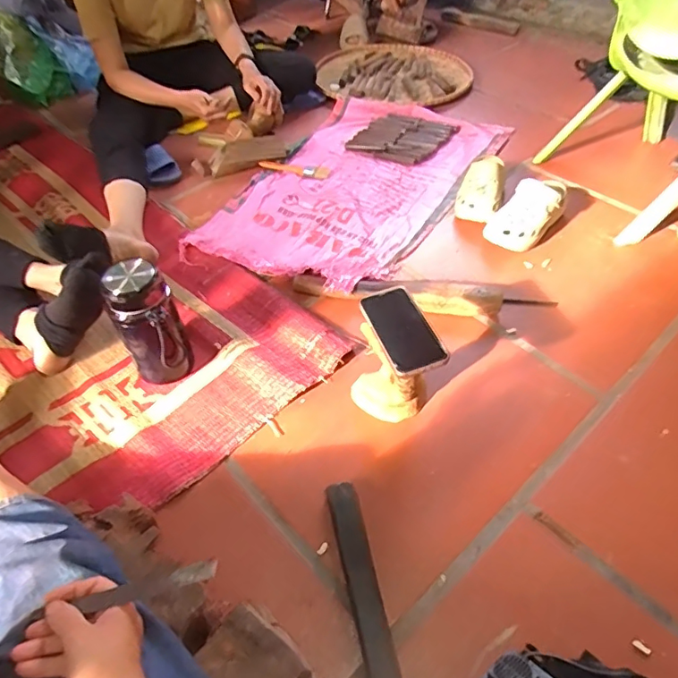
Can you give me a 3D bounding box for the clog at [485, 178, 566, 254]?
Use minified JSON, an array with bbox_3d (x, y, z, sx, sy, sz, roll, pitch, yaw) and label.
[{"bbox_3d":[0.409,-0.276,1.104,0.098,0.098,0.217,34,59,29],"label":"clog"}]

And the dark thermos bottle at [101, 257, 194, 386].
[{"bbox_3d":[-0.316,-0.033,0.851,0.101,0.216,0.133,-23,51,-16],"label":"dark thermos bottle"}]

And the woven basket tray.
[{"bbox_3d":[0.182,-0.872,1.674,0.472,0.034,0.424,6,52,7],"label":"woven basket tray"}]

